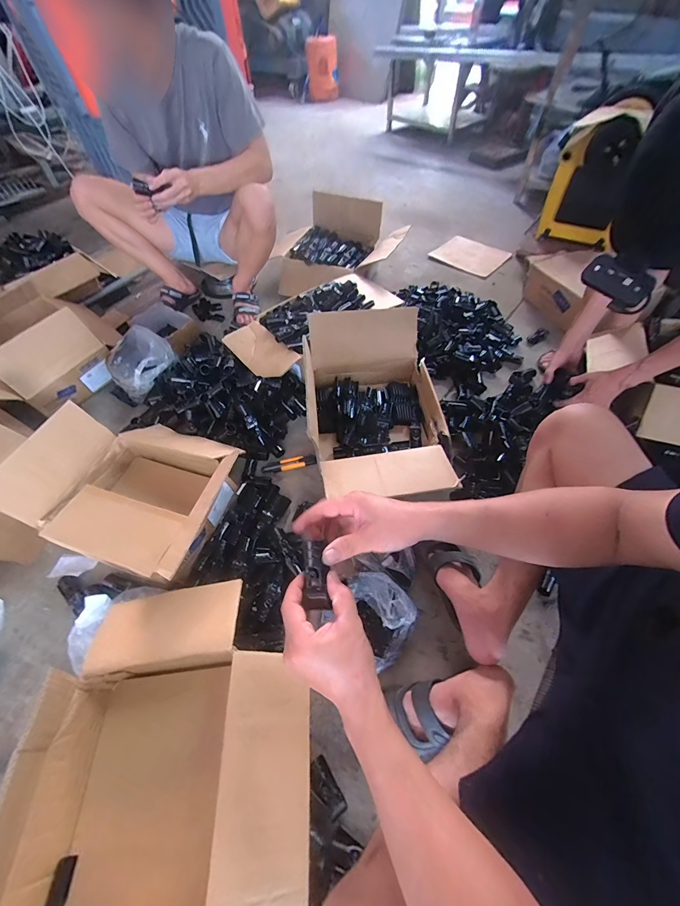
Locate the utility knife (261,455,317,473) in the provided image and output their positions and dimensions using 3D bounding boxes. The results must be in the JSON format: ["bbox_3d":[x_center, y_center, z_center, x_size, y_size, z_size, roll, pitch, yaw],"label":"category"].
[{"bbox_3d":[-0.138,0.032,0.947,0.149,0.010,0.038,-16,56,-7],"label":"utility knife"}]

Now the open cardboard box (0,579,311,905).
[{"bbox_3d":[-0.243,0.427,0.475,0.378,0.201,0.485,-7,56,-1],"label":"open cardboard box"}]

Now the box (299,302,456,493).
[{"bbox_3d":[0.101,-0.117,0.867,0.336,0.209,0.488,-7,56,-1],"label":"box"}]

